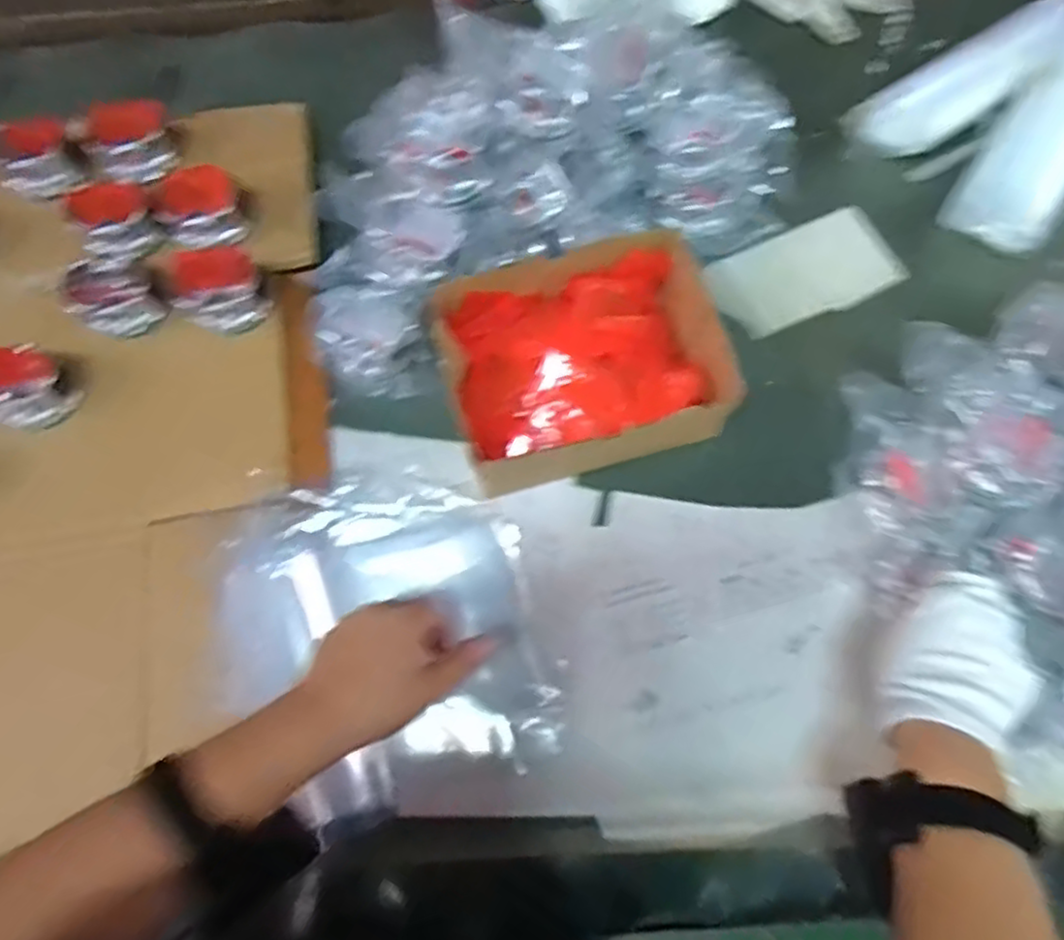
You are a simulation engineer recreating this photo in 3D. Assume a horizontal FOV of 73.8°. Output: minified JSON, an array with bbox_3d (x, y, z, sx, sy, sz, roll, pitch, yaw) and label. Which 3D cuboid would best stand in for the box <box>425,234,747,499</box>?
[{"bbox_3d":[0.042,-0.087,0.577,0.220,0.077,0.169,-16,74,-4],"label":"box"}]

